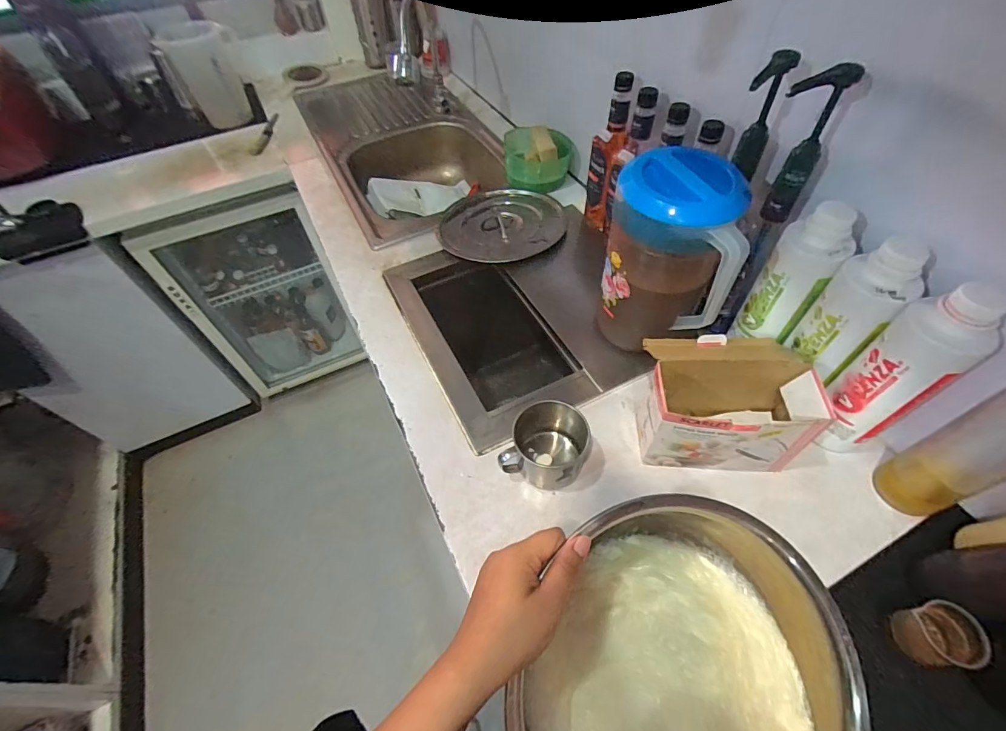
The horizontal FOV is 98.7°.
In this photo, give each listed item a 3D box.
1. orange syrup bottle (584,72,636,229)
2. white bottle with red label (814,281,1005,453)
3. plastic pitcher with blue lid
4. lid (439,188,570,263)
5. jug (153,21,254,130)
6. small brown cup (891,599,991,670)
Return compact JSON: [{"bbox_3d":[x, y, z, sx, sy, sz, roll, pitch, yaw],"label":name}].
[{"bbox_3d":[0.199,-0.388,0.817,0.053,0.258,0.068,-31,59,-19],"label":"orange syrup bottle"},{"bbox_3d":[0.460,0.010,0.501,0.093,0.243,0.080,-25,57,-15],"label":"white bottle with red label"},{"bbox_3d":[0.218,-0.129,0.608,0.155,0.268,0.144,15,56,12],"label":"plastic pitcher with blue lid"},{"bbox_3d":[-0.004,-0.296,0.907,0.251,0.037,0.251,-1,54,1],"label":"lid"},{"bbox_3d":[-0.810,-0.805,1.209,0.179,0.206,0.130,-25,57,-15],"label":"jug"},{"bbox_3d":[0.423,0.264,0.424,0.052,0.054,0.052,-1,54,1],"label":"small brown cup"}]

